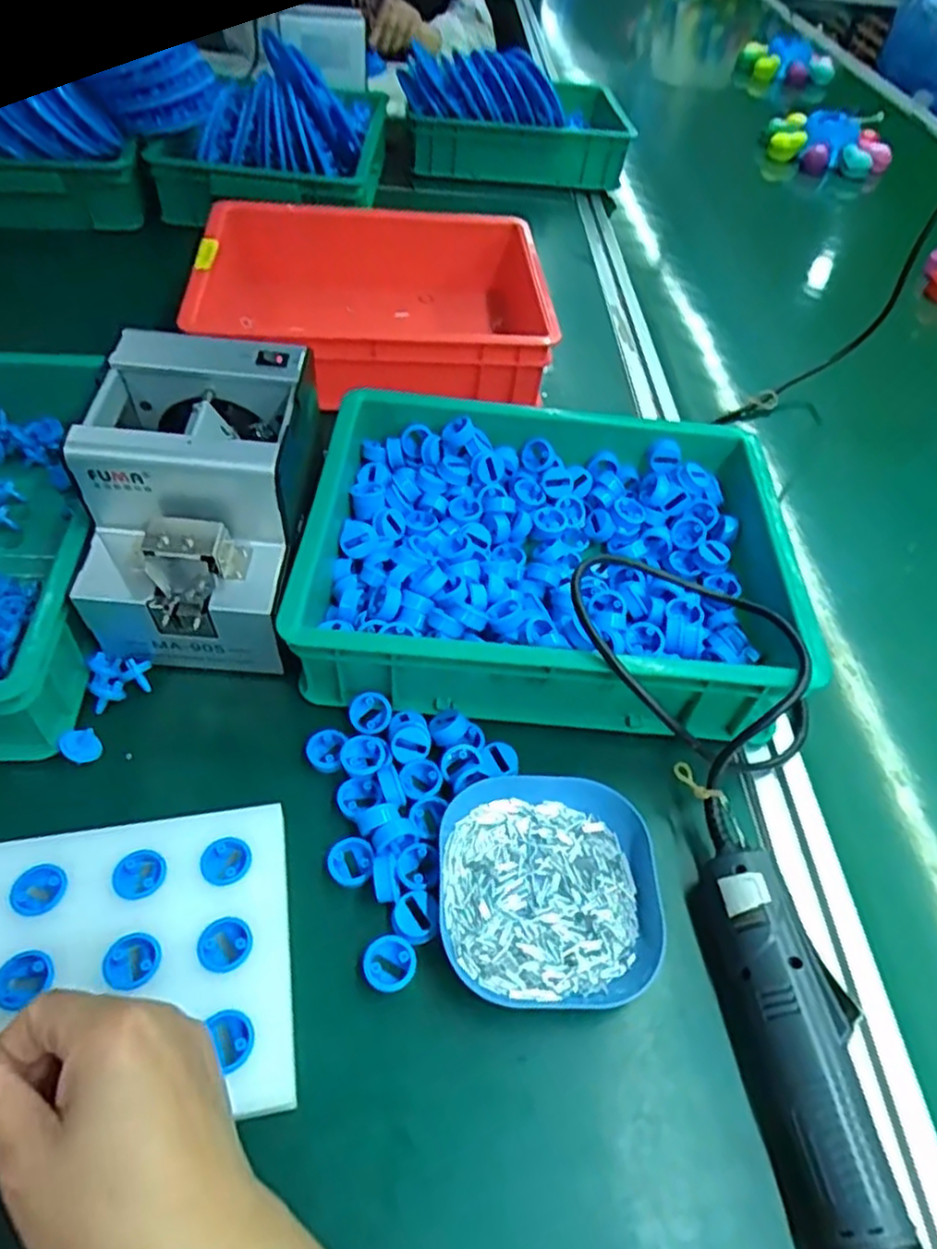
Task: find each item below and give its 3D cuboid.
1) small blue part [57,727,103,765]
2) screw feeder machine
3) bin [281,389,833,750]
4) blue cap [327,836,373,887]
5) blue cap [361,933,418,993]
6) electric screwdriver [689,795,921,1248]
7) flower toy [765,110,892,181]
[{"bbox_3d":[-0.242,0.076,0.453,0.021,0.018,0.019,-32,59,-29],"label":"small blue part"},{"bbox_3d":[-0.178,-0.077,0.492,0.138,0.153,0.168,6,48,-2],"label":"screw feeder machine"},{"bbox_3d":[0.056,-0.054,0.542,0.329,0.083,0.280,6,48,-2],"label":"bin"},{"bbox_3d":[-0.068,0.136,0.417,0.025,0.013,0.028,-20,54,-23],"label":"blue cap"},{"bbox_3d":[-0.042,0.181,0.387,0.028,0.014,0.026,3,48,-4],"label":"blue cap"},{"bbox_3d":[0.164,0.214,0.359,0.047,0.046,0.250,-5,49,-11],"label":"electric screwdriver"},{"bbox_3d":[0.628,-0.841,1.268,0.196,0.077,0.124,7,48,0],"label":"flower toy"}]

